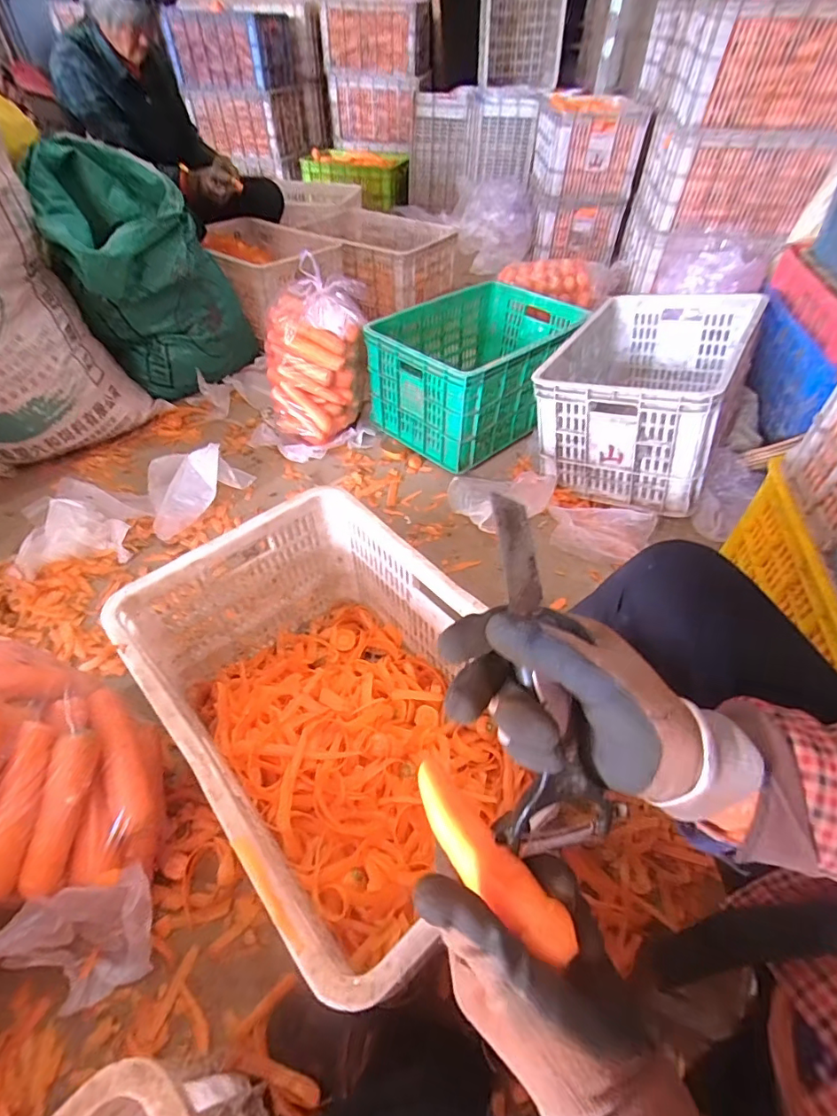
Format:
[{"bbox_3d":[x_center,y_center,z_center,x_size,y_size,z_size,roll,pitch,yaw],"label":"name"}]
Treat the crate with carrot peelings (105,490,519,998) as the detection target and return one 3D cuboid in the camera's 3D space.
[{"bbox_3d":[-0.101,0.197,0.659,0.345,0.270,0.489,-34,56,-27],"label":"crate with carrot peelings"}]

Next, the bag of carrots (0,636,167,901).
[{"bbox_3d":[-0.500,0.257,0.597,0.345,0.261,0.241,4,47,3],"label":"bag of carrots"}]

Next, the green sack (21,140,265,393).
[{"bbox_3d":[-0.666,-0.709,1.269,0.387,0.493,0.315,-18,50,-16],"label":"green sack"}]

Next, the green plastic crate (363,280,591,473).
[{"bbox_3d":[0.160,-0.498,1.298,0.359,0.254,0.523,32,54,26],"label":"green plastic crate"}]

